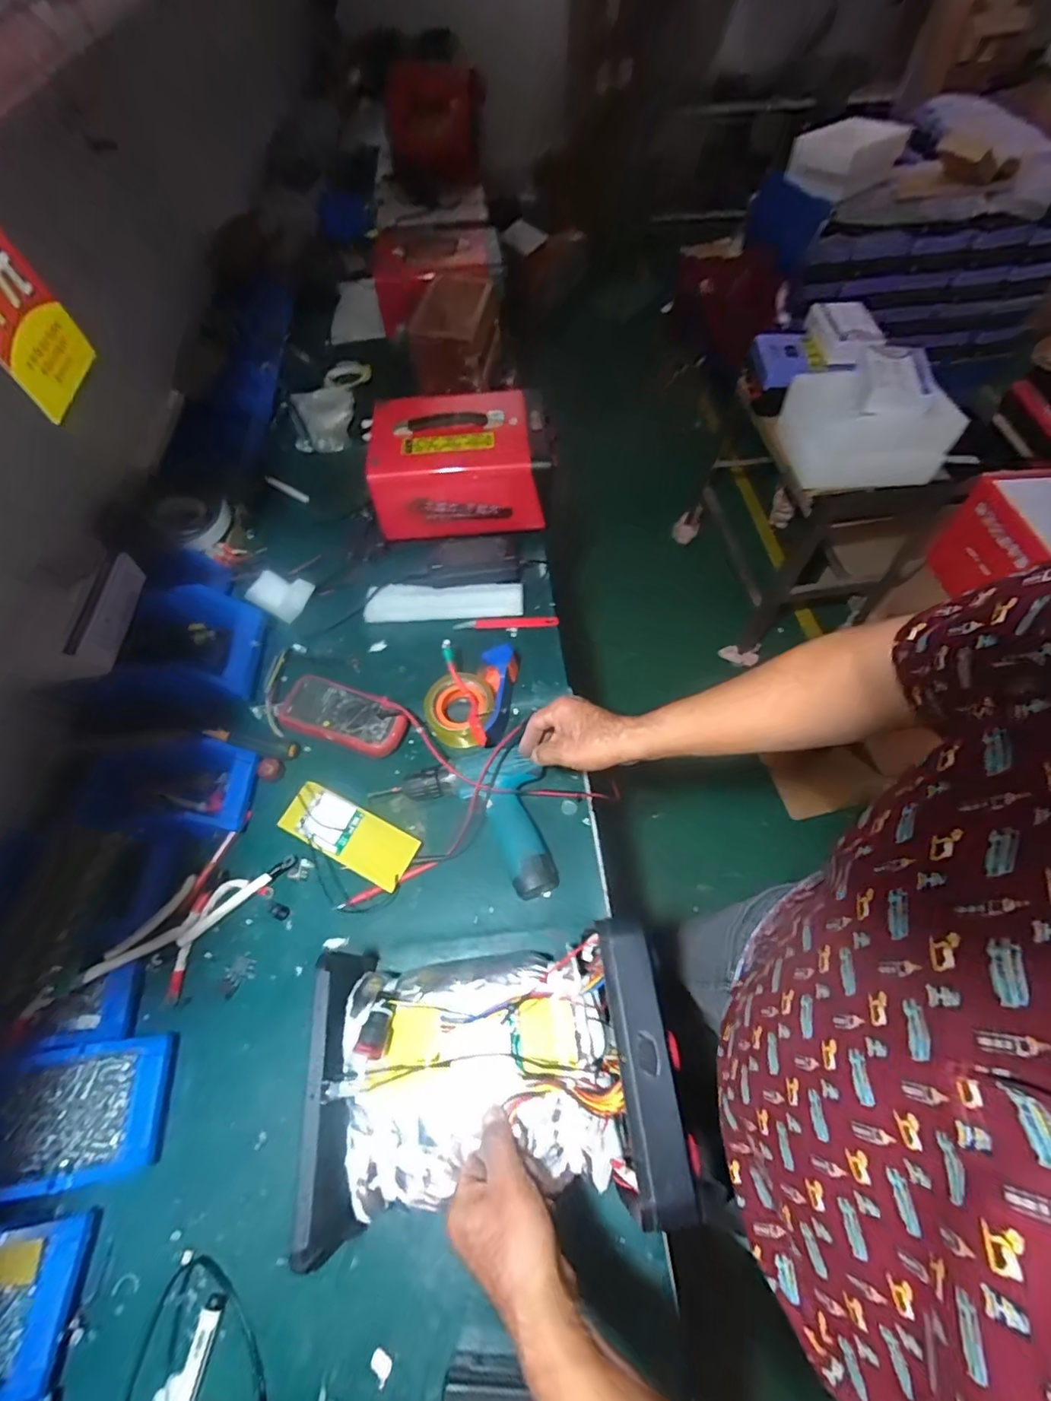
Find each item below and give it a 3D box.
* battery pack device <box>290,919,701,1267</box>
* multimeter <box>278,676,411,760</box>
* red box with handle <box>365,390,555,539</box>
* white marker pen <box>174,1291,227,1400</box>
[{"bbox_3d":[-0.030,0.349,0.521,0.314,0.159,0.211,-4,59,-1],"label":"battery pack device"},{"bbox_3d":[-0.261,0.023,0.784,0.186,0.039,0.086,17,61,11],"label":"multimeter"},{"bbox_3d":[-0.110,-0.417,0.973,0.304,0.159,0.221,-6,59,-2],"label":"red box with handle"},{"bbox_3d":[-0.290,0.594,0.462,0.020,0.013,0.121,2,45,3],"label":"white marker pen"}]

